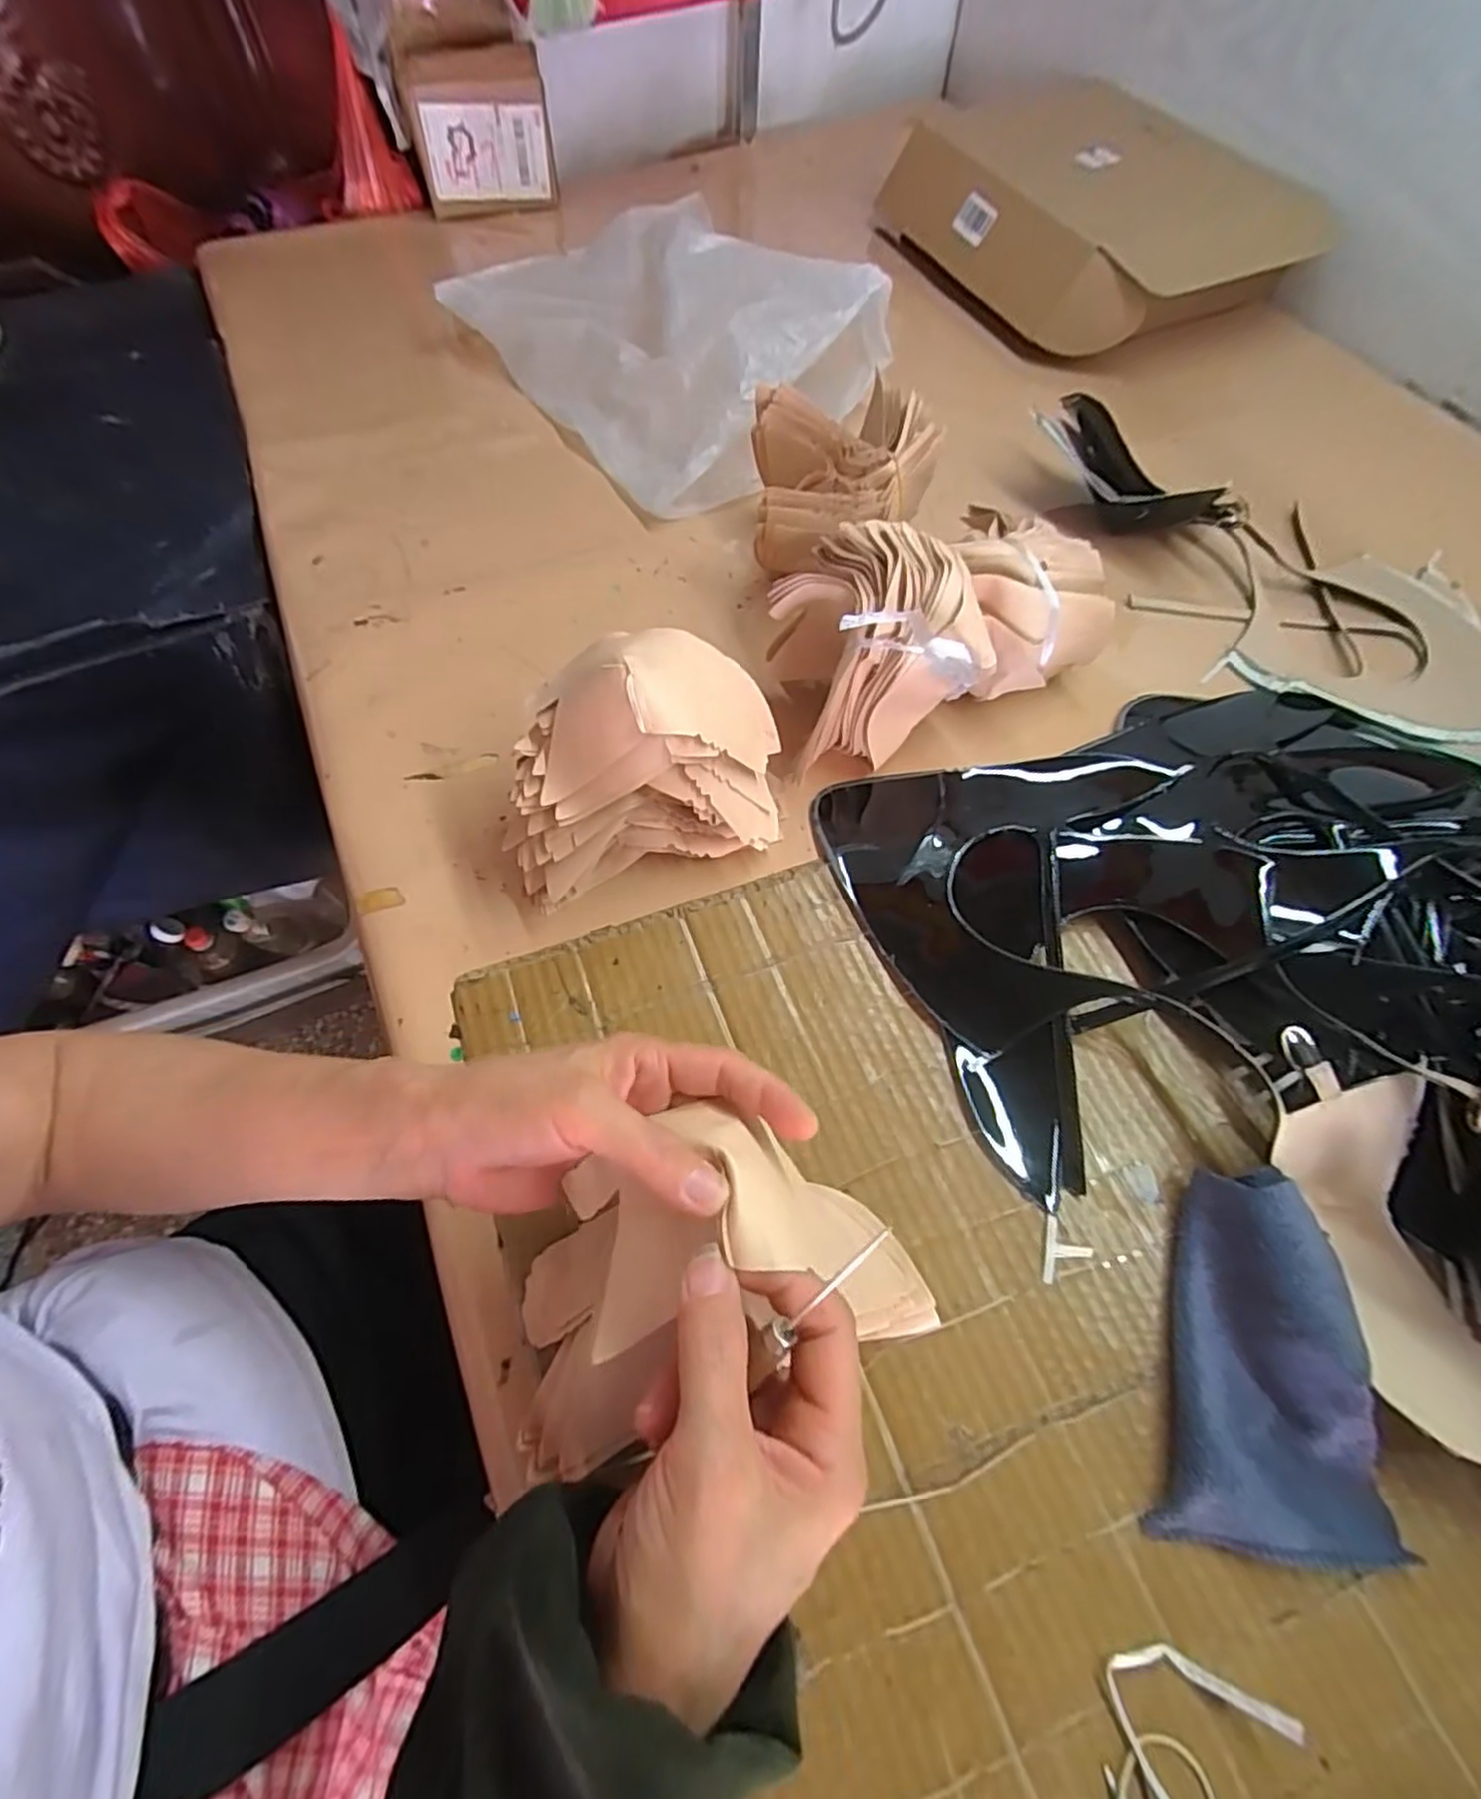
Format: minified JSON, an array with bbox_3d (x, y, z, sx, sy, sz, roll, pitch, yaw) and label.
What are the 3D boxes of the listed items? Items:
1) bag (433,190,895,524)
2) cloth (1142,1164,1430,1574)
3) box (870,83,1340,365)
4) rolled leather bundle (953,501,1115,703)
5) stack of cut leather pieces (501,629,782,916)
[{"bbox_3d":[-0.062,-0.514,0.631,0.257,0.107,0.338,-35,67,-17],"label":"bag"},{"bbox_3d":[0.222,0.190,0.294,0.084,0.041,0.134,9,62,5],"label":"cloth"},{"bbox_3d":[0.358,-0.711,0.744,0.266,0.105,0.383,-18,63,-10],"label":"box"},{"bbox_3d":[0.196,-0.192,0.477,0.121,0.083,0.091,-24,65,-13],"label":"rolled leather bundle"},{"bbox_3d":[-0.055,-0.074,0.391,0.153,0.115,0.083,-16,63,-9],"label":"stack of cut leather pieces"}]

